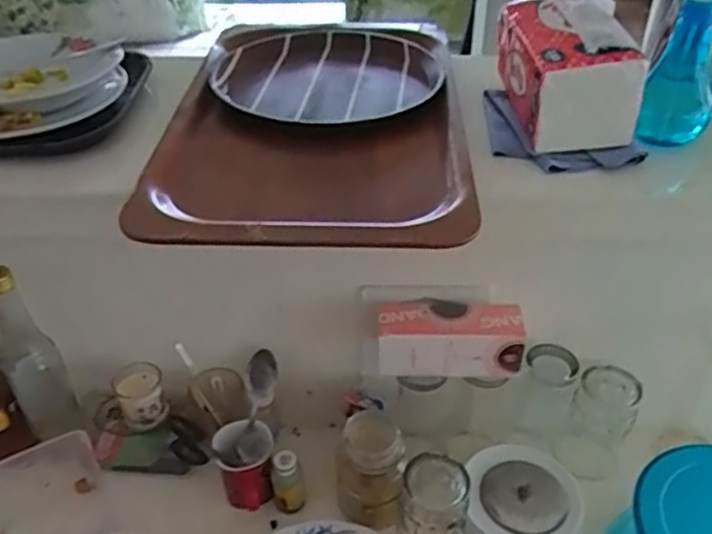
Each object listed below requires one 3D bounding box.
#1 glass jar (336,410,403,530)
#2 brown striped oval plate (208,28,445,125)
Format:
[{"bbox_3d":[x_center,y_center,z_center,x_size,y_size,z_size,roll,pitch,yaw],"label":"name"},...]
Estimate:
[{"bbox_3d":[0.016,0.222,0.717,0.069,0.119,0.058,15,42,19],"label":"glass jar"},{"bbox_3d":[-0.039,-0.241,0.811,0.264,0.018,0.258,-7,40,-6],"label":"brown striped oval plate"}]

